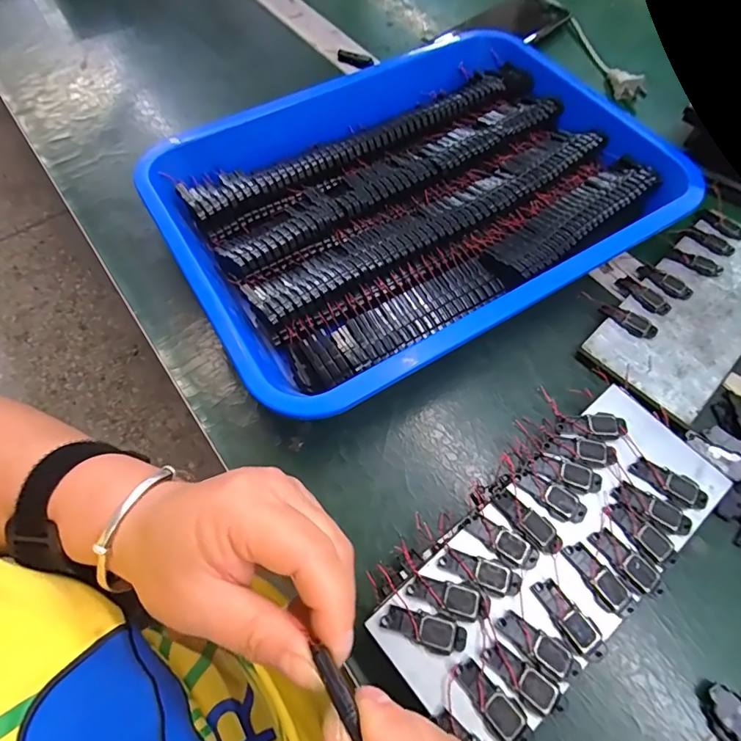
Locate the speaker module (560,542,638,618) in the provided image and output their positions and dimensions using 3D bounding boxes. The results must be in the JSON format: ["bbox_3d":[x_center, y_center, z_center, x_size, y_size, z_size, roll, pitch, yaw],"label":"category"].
[{"bbox_3d":[0.113,0.102,0.226,0.015,0.004,0.039,-36,68,-18],"label":"speaker module"}]

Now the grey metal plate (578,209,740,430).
[{"bbox_3d":[0.238,-0.048,0.332,0.195,0.007,0.079,-41,70,-20],"label":"grey metal plate"}]

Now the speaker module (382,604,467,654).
[{"bbox_3d":[0.025,0.122,0.217,0.040,0.004,0.015,13,62,6],"label":"speaker module"}]

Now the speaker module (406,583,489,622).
[{"bbox_3d":[0.038,0.109,0.221,0.040,0.004,0.015,11,62,5],"label":"speaker module"}]

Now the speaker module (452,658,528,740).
[{"bbox_3d":[0.054,0.147,0.205,0.016,0.005,0.036,-33,63,-17],"label":"speaker module"}]

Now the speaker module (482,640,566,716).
[{"bbox_3d":[0.068,0.138,0.206,0.036,0.004,0.014,32,66,15],"label":"speaker module"}]

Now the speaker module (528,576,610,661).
[{"bbox_3d":[0.095,0.117,0.218,0.015,0.004,0.039,-31,67,-17],"label":"speaker module"}]

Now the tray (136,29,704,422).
[{"bbox_3d":[0.038,-0.134,0.357,0.362,0.046,0.259,-28,66,-15],"label":"tray"}]

